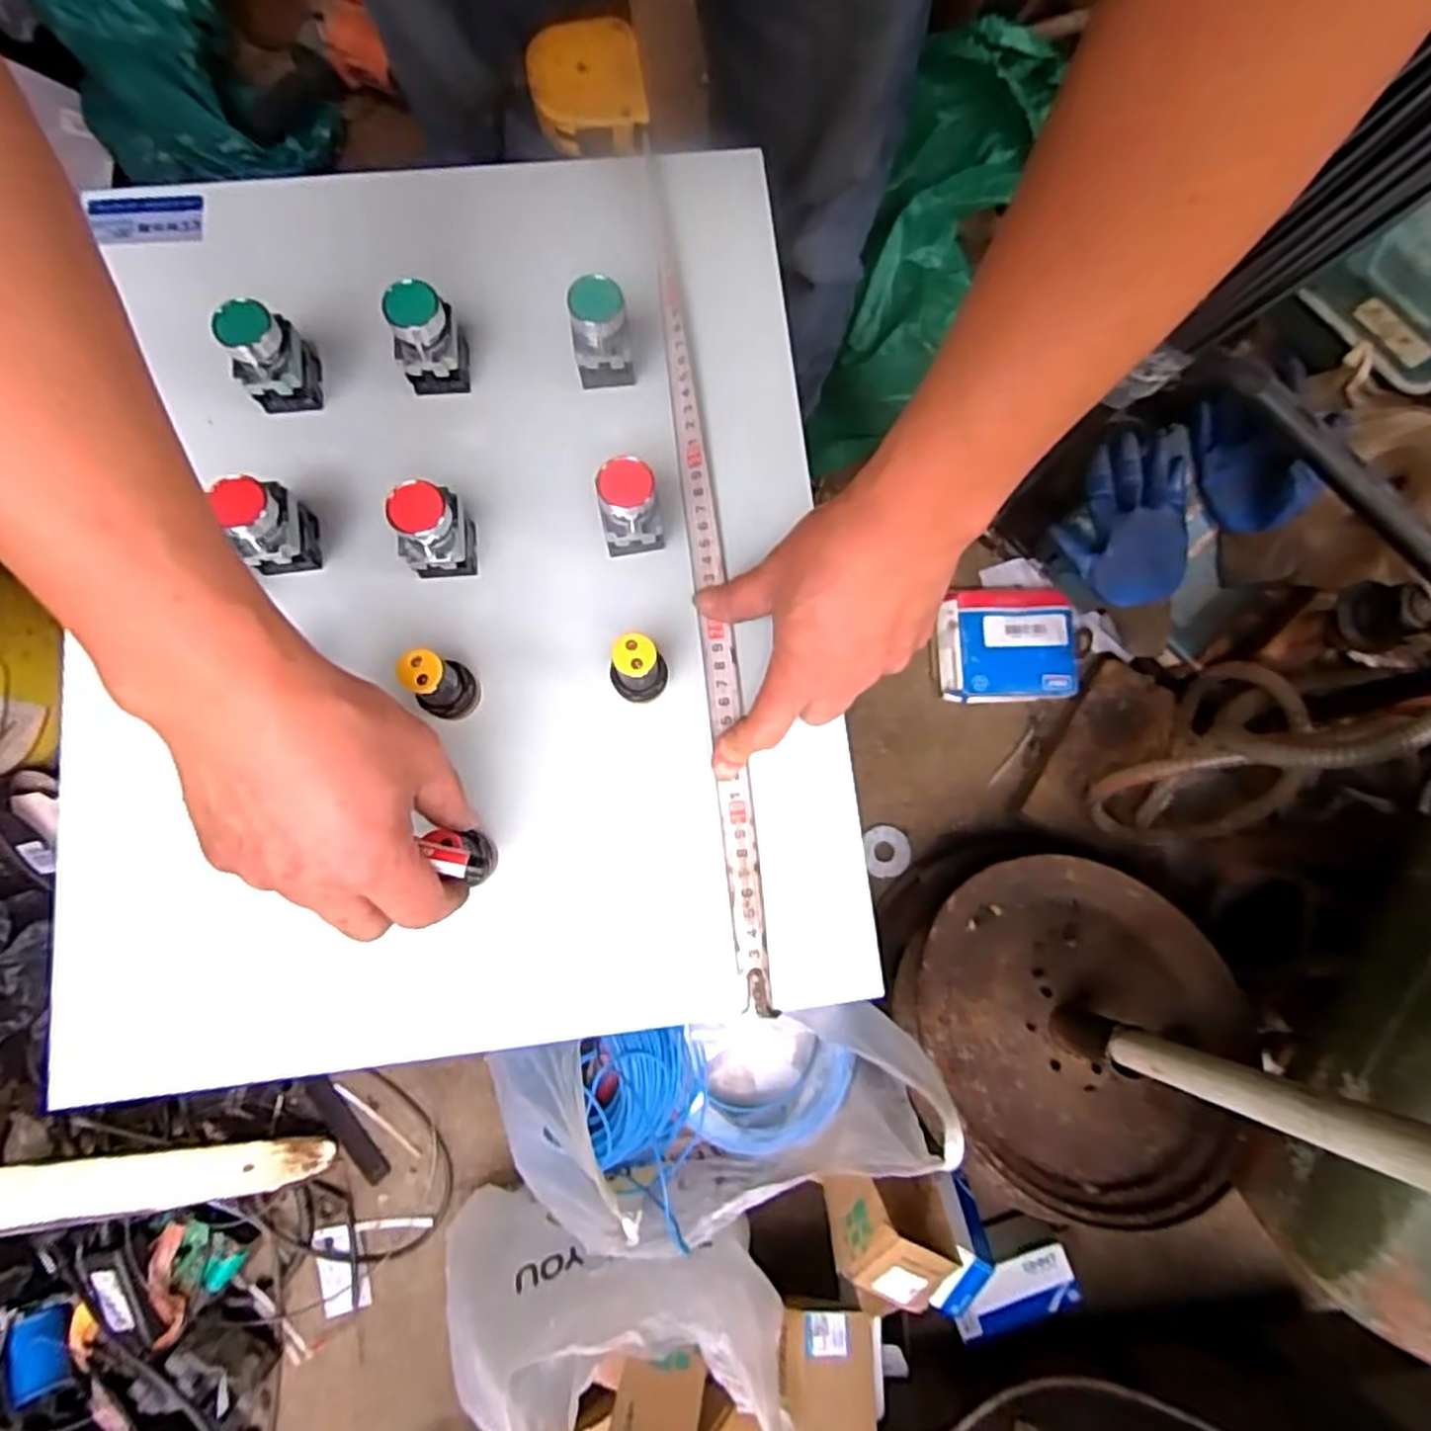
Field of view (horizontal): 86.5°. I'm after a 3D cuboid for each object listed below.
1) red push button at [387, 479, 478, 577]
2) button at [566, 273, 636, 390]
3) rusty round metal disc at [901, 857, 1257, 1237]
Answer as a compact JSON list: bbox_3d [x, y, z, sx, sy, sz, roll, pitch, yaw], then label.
[{"bbox_3d":[-0.143,-0.092,0.385,0.032,0.061,0.030,-2,79,-1],"label":"red push button"},{"bbox_3d":[-0.061,-0.201,0.406,0.030,0.060,0.026,-6,79,-1],"label":"button"},{"bbox_3d":[0.346,0.296,0.736,0.312,0.057,0.304,-1,63,3],"label":"rusty round metal disc"}]

